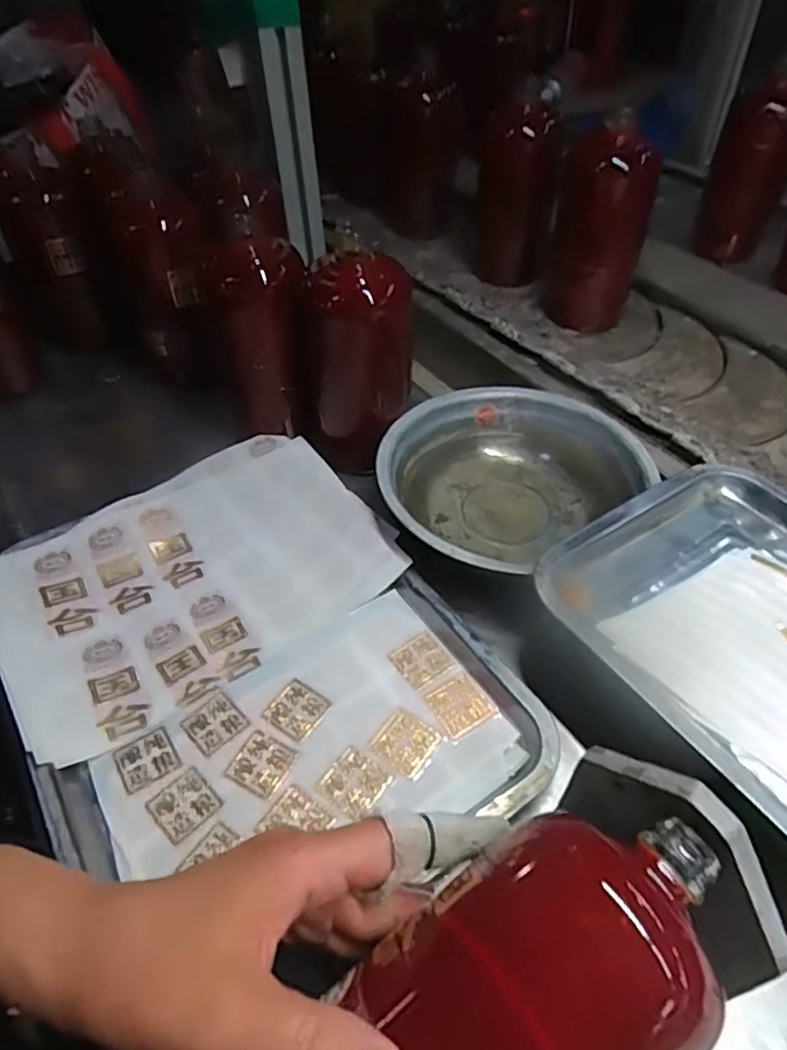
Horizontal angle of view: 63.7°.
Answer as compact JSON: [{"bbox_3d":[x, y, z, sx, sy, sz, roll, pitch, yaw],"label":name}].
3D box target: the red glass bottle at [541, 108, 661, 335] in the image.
[{"bbox_3d":[0.210,-0.306,0.648,0.088,0.172,0.082,7,48,9],"label":"red glass bottle"}]

